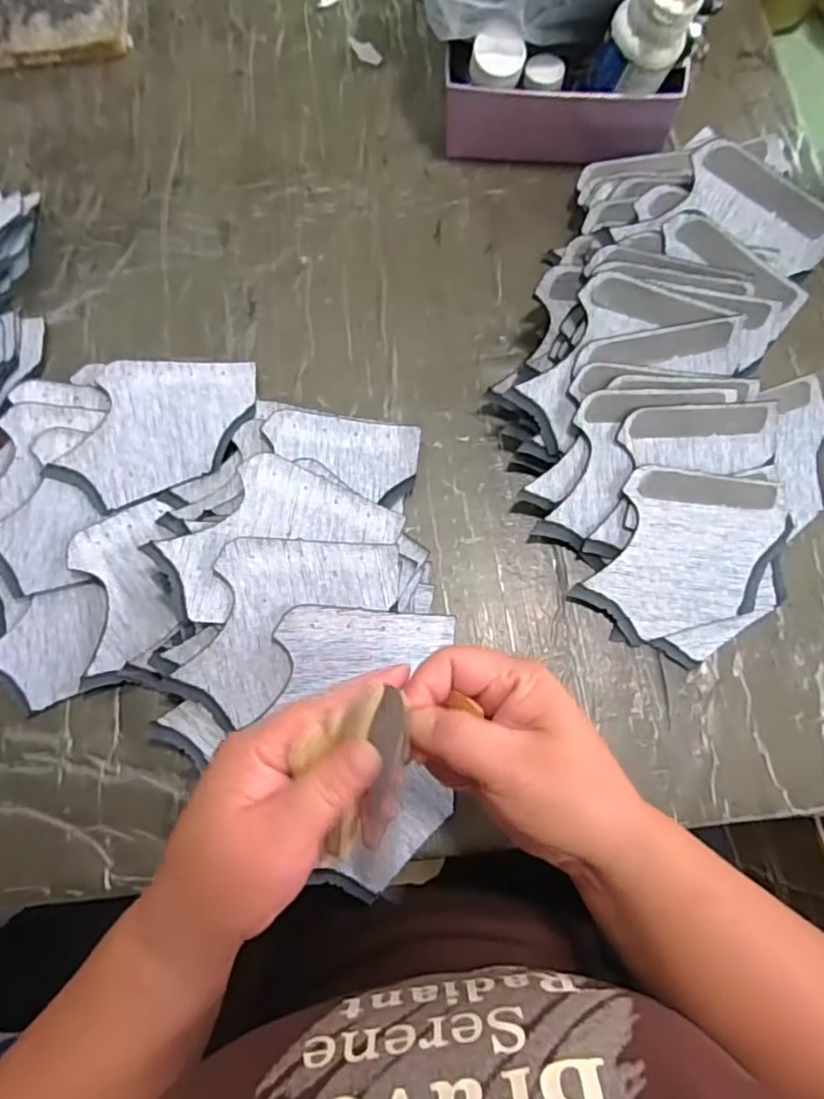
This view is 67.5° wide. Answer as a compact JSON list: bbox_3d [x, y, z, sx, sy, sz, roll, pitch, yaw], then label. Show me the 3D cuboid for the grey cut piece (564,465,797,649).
[{"bbox_3d":[0.173,0.001,0.390,0.100,0.008,0.122,28,82,2],"label":"grey cut piece"}]

